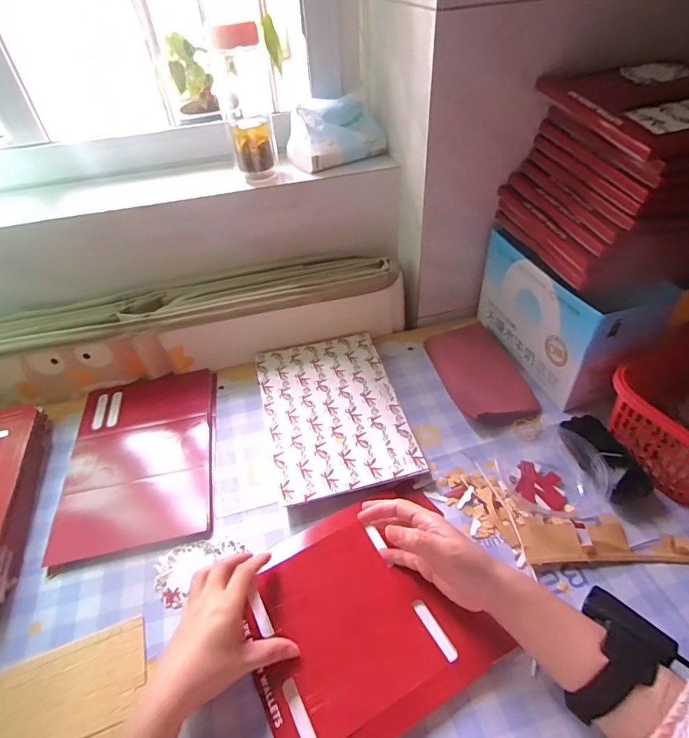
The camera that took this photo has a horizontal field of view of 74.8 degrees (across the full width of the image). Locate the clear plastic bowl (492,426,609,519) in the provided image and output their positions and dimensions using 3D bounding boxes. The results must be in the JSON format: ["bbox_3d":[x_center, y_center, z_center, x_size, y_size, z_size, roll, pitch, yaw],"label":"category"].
[{"bbox_3d":[0.235,0.111,0.519,0.108,0.037,0.124,-5,44,-1],"label":"clear plastic bowl"}]

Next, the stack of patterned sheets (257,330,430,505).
[{"bbox_3d":[-0.017,0.053,0.609,0.172,0.018,0.260,-12,44,-8],"label":"stack of patterned sheets"}]

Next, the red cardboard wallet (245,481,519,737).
[{"bbox_3d":[0.020,0.228,0.431,0.224,0.010,0.191,-23,47,-18],"label":"red cardboard wallet"}]

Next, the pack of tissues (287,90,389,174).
[{"bbox_3d":[-0.009,-0.349,0.659,0.130,0.075,0.077,-24,47,-20],"label":"pack of tissues"}]

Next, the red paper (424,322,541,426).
[{"bbox_3d":[0.197,0.001,0.651,0.111,0.022,0.189,-11,44,-7],"label":"red paper"}]

